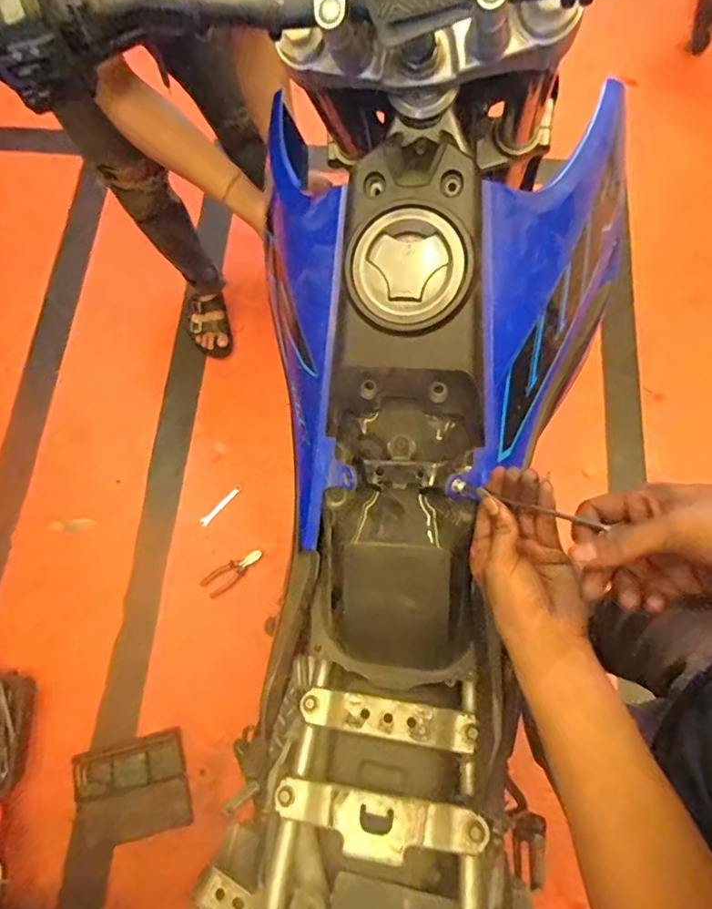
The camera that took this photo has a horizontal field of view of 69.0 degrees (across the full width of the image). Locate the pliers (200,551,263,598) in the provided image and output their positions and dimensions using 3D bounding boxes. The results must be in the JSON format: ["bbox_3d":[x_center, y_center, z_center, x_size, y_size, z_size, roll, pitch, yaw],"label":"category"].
[{"bbox_3d":[-0.307,0.292,1.295,0.161,0.022,0.053,-35,74,-8],"label":"pliers"}]

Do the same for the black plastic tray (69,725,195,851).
[{"bbox_3d":[-0.510,0.758,1.173,0.240,0.036,0.196,-16,72,-3],"label":"black plastic tray"}]

